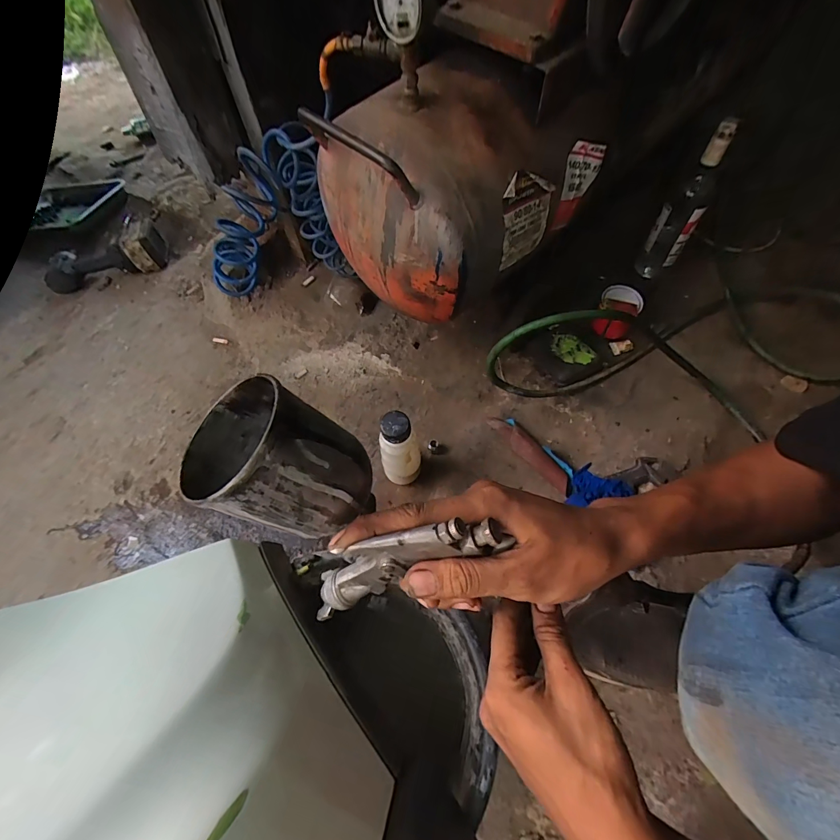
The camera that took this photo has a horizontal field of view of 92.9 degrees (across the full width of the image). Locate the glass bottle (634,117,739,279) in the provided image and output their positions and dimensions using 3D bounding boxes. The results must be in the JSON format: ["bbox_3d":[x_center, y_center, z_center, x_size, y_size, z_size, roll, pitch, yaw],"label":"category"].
[{"bbox_3d":[0.492,-0.393,0.749,0.072,0.285,0.058,26,63,18],"label":"glass bottle"}]

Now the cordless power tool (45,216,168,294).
[{"bbox_3d":[-0.782,-0.404,0.991,0.281,0.091,0.099,-17,59,-7],"label":"cordless power tool"}]

